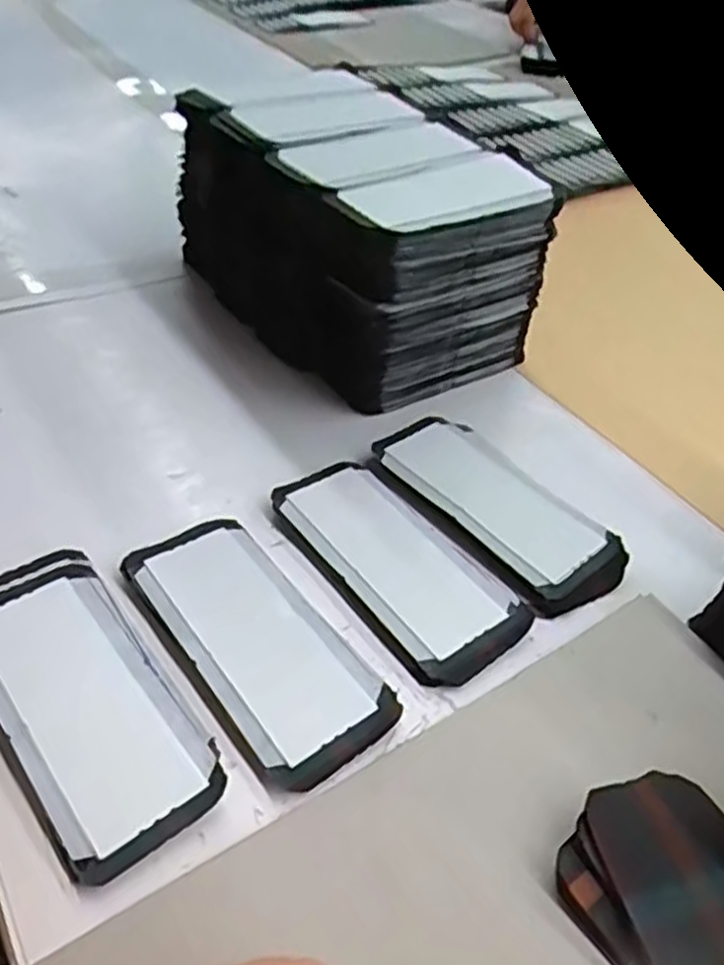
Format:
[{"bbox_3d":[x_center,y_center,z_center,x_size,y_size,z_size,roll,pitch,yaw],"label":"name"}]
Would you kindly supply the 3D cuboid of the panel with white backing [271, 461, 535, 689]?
[{"bbox_3d":[0.020,0.044,0.451,0.077,0.014,0.167,-26,51,-28],"label":"panel with white backing"}]

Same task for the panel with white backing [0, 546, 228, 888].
[{"bbox_3d":[-0.138,0.099,0.367,0.077,0.018,0.176,-28,52,-29],"label":"panel with white backing"}]

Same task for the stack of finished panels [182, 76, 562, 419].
[{"bbox_3d":[-0.015,-0.210,0.614,0.179,0.149,0.282,-22,49,-25],"label":"stack of finished panels"}]

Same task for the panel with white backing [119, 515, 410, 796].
[{"bbox_3d":[-0.058,0.082,0.404,0.074,0.012,0.168,-28,52,-29],"label":"panel with white backing"}]

